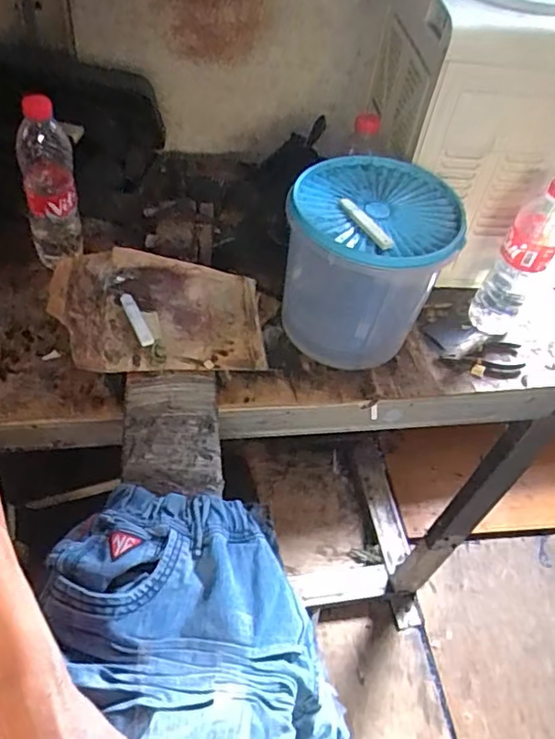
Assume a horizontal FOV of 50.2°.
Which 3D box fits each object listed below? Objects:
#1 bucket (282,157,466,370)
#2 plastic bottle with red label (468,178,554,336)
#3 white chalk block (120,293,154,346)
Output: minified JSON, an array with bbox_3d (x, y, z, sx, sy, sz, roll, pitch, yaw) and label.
[{"bbox_3d":[0.104,-0.121,0.718,0.180,0.199,0.176,5,49,-5],"label":"bucket"},{"bbox_3d":[0.304,-0.137,0.737,0.064,0.215,0.061,28,51,15],"label":"plastic bottle with red label"},{"bbox_3d":[-0.158,-0.056,0.662,0.015,0.008,0.077,-17,54,-22],"label":"white chalk block"}]

